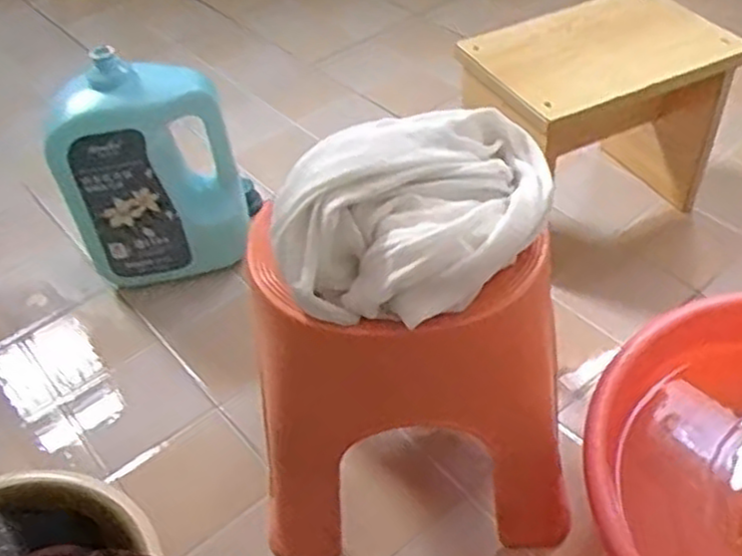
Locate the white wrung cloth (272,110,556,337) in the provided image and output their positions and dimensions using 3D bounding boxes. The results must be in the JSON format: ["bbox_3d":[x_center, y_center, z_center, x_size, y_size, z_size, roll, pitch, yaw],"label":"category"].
[{"bbox_3d":[0.045,-0.057,0.621,0.249,0.104,0.145,-19,46,-13],"label":"white wrung cloth"}]

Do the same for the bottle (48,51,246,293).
[{"bbox_3d":[-0.309,-0.146,1.047,0.223,0.296,0.147,-22,46,-16],"label":"bottle"}]

